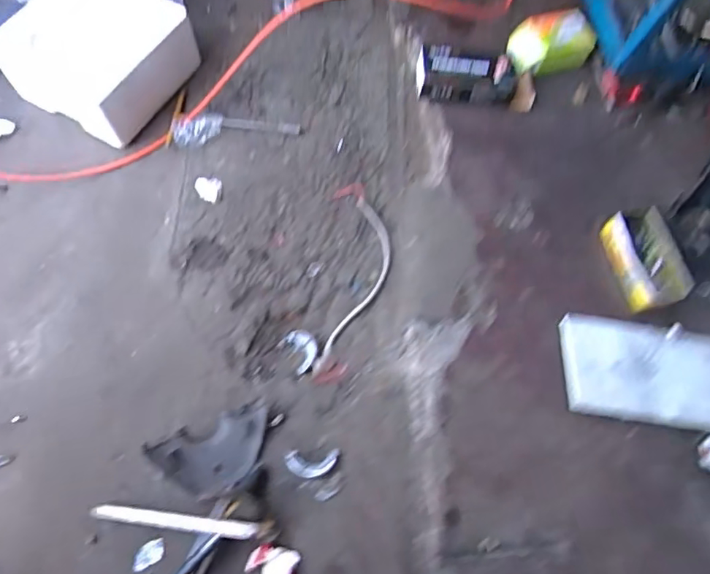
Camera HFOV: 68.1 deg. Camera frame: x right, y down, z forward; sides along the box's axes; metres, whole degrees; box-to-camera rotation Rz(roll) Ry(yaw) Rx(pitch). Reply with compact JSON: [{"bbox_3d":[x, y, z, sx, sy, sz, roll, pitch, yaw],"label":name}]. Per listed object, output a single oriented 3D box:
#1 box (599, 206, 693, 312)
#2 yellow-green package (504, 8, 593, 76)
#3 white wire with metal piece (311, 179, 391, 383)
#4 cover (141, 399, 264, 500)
[{"bbox_3d":[0.580,-0.063,1.045,0.125,0.048,0.204,-10,68,-6],"label":"box"},{"bbox_3d":[0.447,-0.567,1.219,0.212,0.088,0.102,-15,69,-8],"label":"yellow-green package"},{"bbox_3d":[0.003,-0.018,1.049,0.124,0.016,0.430,5,67,0],"label":"white wire with metal piece"},{"bbox_3d":[-0.230,0.282,0.886,0.203,0.058,0.122,-24,69,-10],"label":"cover"}]

